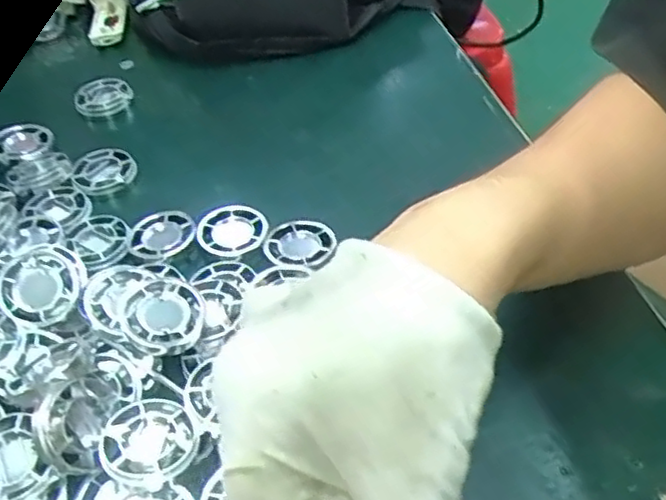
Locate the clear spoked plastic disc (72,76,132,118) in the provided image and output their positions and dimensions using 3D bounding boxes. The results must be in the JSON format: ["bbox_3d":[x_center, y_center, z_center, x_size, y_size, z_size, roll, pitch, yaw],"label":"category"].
[{"bbox_3d":[-0.168,-0.111,0.520,0.038,0.013,0.041,-4,47,4],"label":"clear spoked plastic disc"}]

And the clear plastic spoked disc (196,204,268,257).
[{"bbox_3d":[-0.056,-0.011,0.396,0.038,0.006,0.036,-1,47,1],"label":"clear plastic spoked disc"}]

